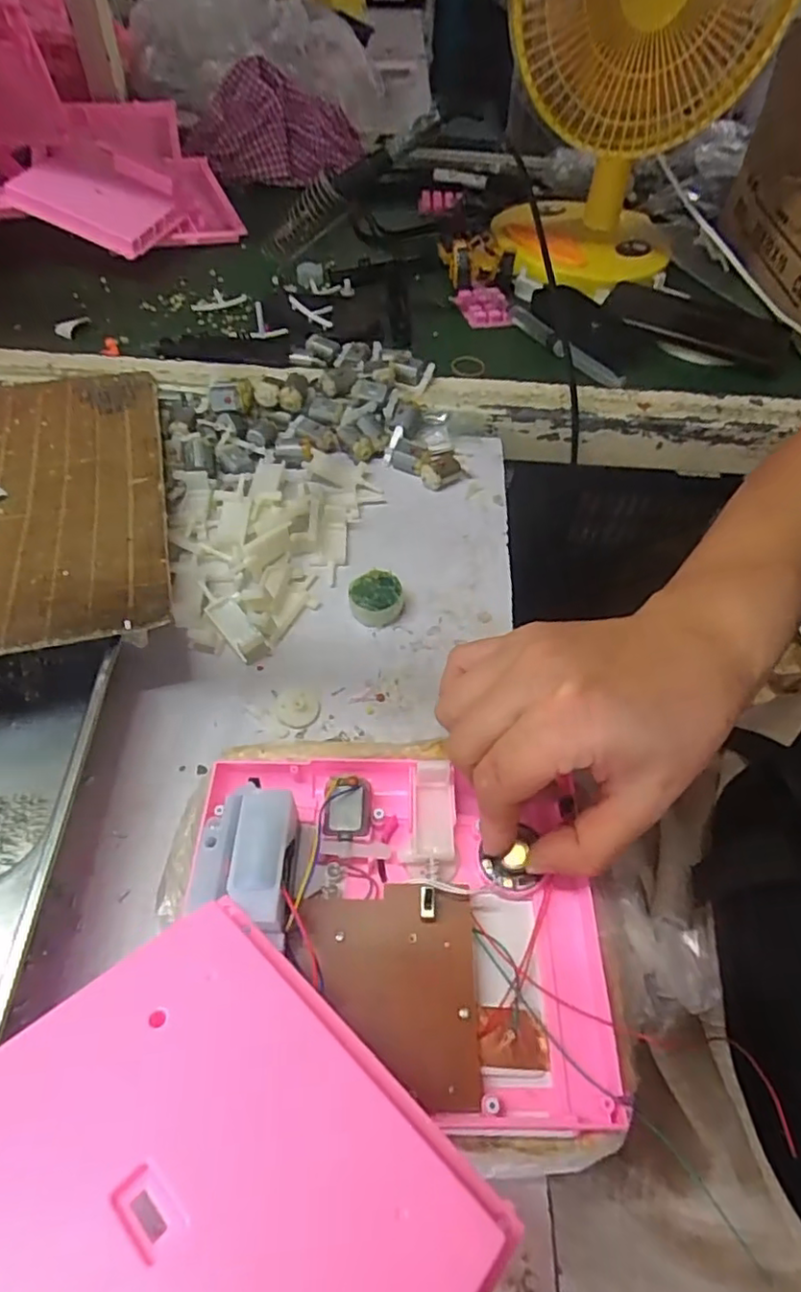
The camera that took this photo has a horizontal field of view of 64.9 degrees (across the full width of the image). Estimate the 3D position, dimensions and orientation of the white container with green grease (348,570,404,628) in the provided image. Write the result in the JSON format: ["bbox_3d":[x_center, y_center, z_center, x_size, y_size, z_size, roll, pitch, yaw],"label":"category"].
[{"bbox_3d":[-0.015,-0.029,0.387,0.032,0.015,0.031,2,54,-3],"label":"white container with green grease"}]

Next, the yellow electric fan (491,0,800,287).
[{"bbox_3d":[0.207,-0.500,0.544,0.194,0.306,0.177,22,56,11],"label":"yellow electric fan"}]

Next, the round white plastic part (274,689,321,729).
[{"bbox_3d":[-0.056,0.032,0.346,0.023,0.010,0.024,2,54,-3],"label":"round white plastic part"}]

